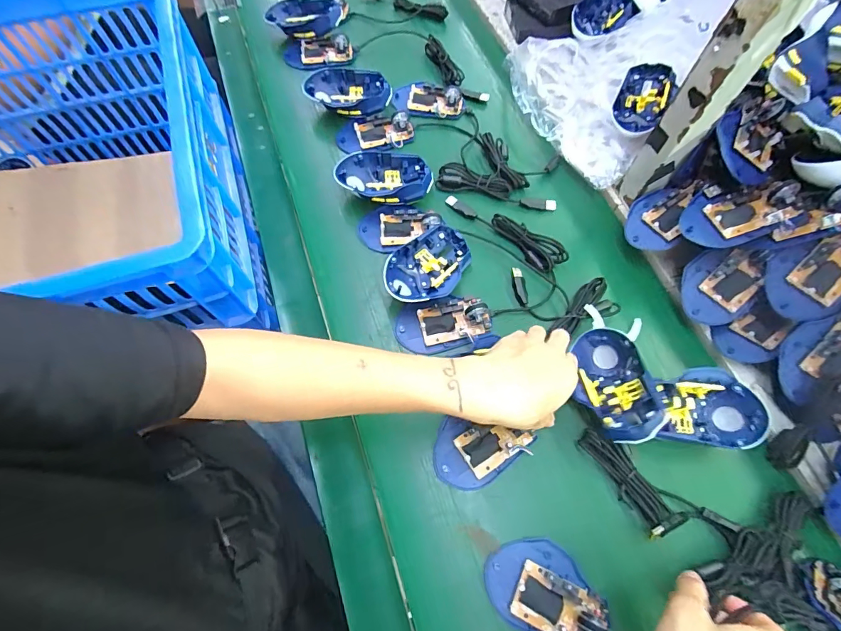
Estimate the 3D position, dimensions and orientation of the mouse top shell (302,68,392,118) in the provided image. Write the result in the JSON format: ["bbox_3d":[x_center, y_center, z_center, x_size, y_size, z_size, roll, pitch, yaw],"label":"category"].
[{"bbox_3d":[-0.106,-0.322,0.596,0.126,0.039,0.071,8,65,1],"label":"mouse top shell"}]

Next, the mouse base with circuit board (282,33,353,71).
[{"bbox_3d":[-0.165,-0.420,0.648,0.108,0.030,0.054,3,65,-1],"label":"mouse base with circuit board"}]

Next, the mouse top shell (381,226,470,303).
[{"bbox_3d":[0.011,-0.054,0.475,0.117,0.035,0.079,-33,71,-16],"label":"mouse top shell"}]

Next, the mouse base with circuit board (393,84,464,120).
[{"bbox_3d":[0.013,-0.325,0.605,0.106,0.024,0.060,3,65,-1],"label":"mouse base with circuit board"}]

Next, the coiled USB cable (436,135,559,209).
[{"bbox_3d":[0.112,-0.197,0.547,0.155,0.018,0.106,21,66,7],"label":"coiled USB cable"}]

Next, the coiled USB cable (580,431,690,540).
[{"bbox_3d":[0.203,0.162,0.397,0.037,0.017,0.112,-35,71,-17],"label":"coiled USB cable"}]

